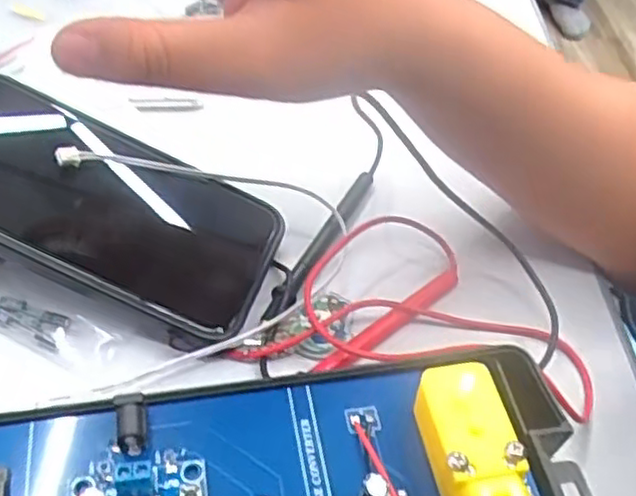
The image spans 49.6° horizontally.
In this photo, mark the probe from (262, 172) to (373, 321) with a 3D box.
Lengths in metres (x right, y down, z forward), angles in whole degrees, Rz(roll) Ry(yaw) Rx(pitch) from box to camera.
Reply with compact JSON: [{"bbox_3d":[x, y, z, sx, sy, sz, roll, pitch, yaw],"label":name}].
[{"bbox_3d":[0.002,-0.005,0.316,0.011,0.007,0.101,21,50,13],"label":"probe"}]

